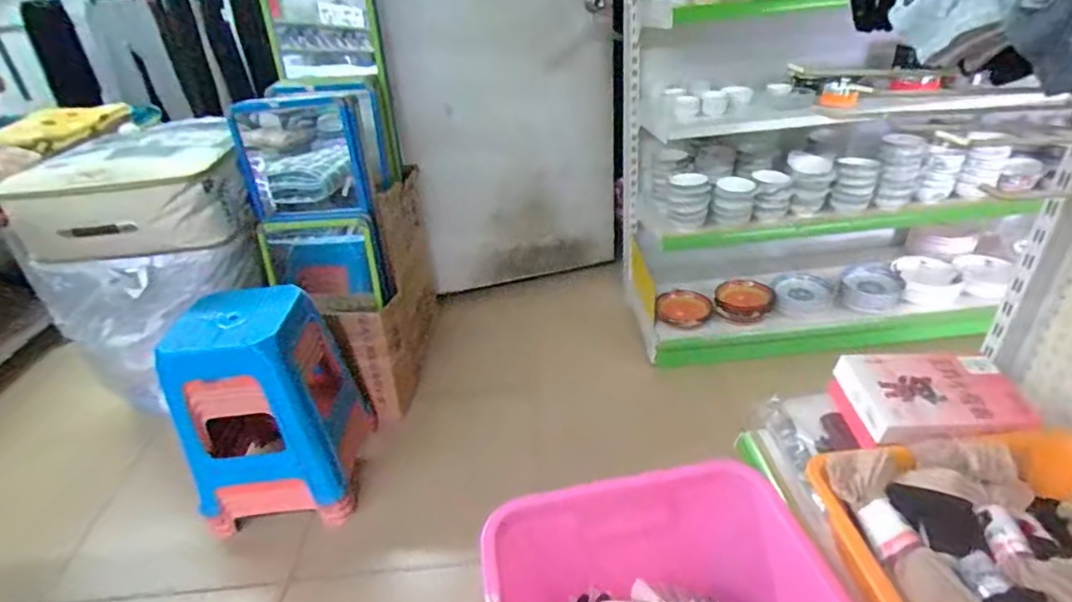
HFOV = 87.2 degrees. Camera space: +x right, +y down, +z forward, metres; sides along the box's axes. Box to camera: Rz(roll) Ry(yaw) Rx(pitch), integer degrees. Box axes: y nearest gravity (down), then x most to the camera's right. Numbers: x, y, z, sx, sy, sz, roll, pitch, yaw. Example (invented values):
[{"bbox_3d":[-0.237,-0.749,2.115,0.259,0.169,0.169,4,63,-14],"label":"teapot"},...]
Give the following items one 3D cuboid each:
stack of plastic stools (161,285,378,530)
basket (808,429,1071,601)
[{"bbox_3d":[-0.650,0.256,1.390,0.322,0.514,0.366,-6,32,-1],"label":"stack of plastic stools"},{"bbox_3d":[0.548,0.274,0.622,0.367,0.112,0.276,-7,32,-3],"label":"basket"}]

